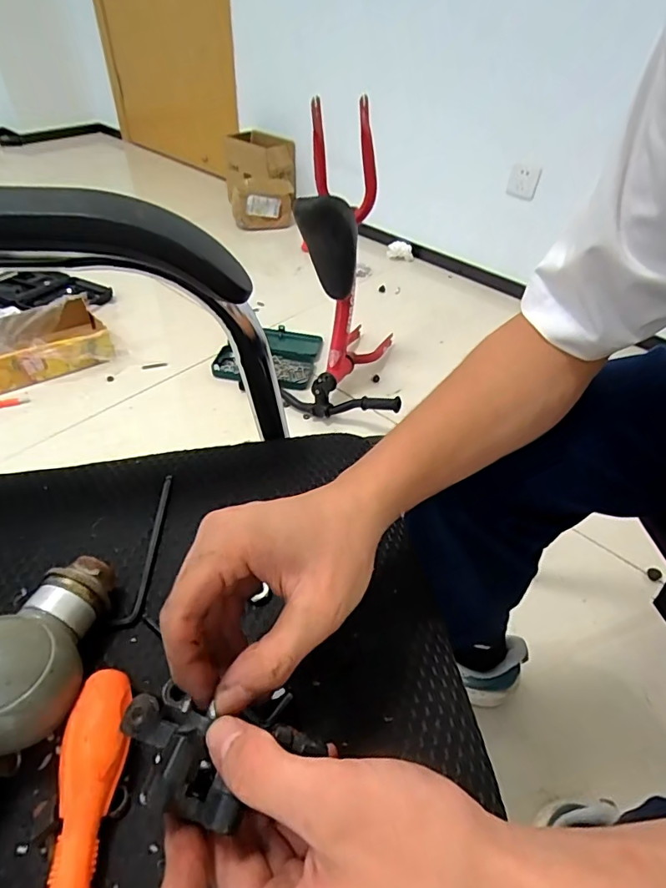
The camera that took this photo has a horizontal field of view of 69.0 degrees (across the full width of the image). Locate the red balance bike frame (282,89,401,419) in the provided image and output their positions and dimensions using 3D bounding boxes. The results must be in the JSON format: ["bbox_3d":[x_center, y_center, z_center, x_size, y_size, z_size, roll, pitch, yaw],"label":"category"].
[{"bbox_3d":[0.035,-0.360,1.061,0.250,0.534,0.375,9,44,5],"label":"red balance bike frame"}]

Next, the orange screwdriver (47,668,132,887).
[{"bbox_3d":[-0.113,0.202,0.210,0.028,0.025,0.198,-4,44,-8],"label":"orange screwdriver"}]

